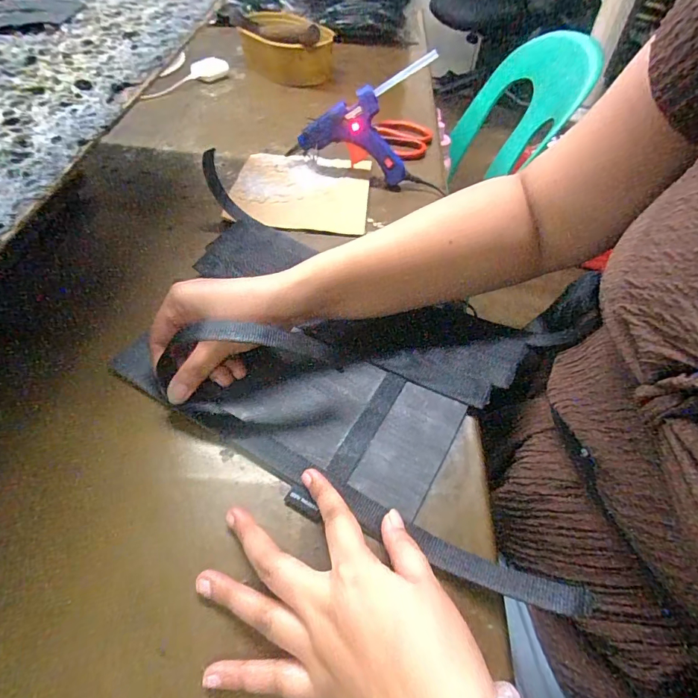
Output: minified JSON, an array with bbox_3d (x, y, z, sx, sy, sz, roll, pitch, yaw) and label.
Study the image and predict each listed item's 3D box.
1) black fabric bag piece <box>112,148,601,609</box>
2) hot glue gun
[{"bbox_3d":[0.004,-0.010,0.343,0.376,0.035,0.295,15,54,8],"label":"black fabric bag piece"},{"bbox_3d":[0.012,-0.271,0.485,0.139,0.128,0.018,11,30,3],"label":"hot glue gun"}]

